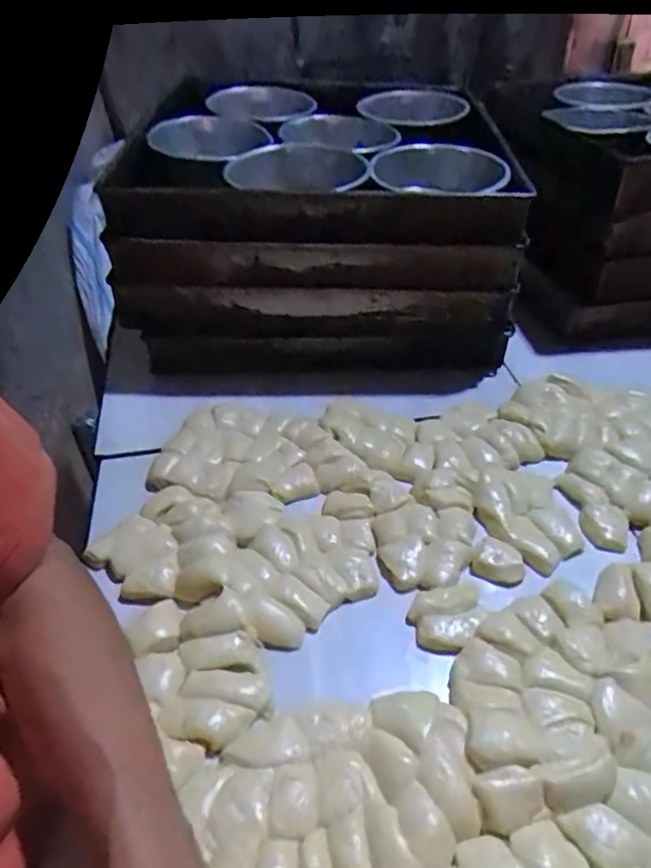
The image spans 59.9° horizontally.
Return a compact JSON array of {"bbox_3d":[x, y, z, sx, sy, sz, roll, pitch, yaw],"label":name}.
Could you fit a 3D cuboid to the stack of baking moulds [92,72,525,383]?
[{"bbox_3d":[-0.007,-0.292,0.766,0.445,0.224,0.423,0,42,1],"label":"stack of baking moulds"}]

